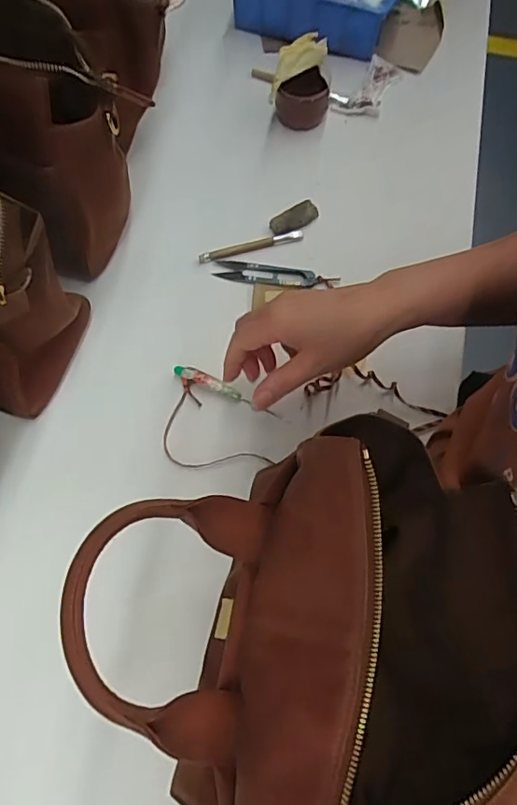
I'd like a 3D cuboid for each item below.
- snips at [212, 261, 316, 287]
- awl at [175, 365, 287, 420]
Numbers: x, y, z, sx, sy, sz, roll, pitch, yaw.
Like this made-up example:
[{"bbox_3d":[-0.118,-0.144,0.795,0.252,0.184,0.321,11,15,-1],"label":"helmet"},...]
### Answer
[{"bbox_3d":[0.006,-0.131,0.550,0.101,0.009,0.026,10,68,3],"label":"snips"},{"bbox_3d":[-0.025,-0.008,0.493,0.111,0.019,0.012,23,69,8],"label":"awl"}]

